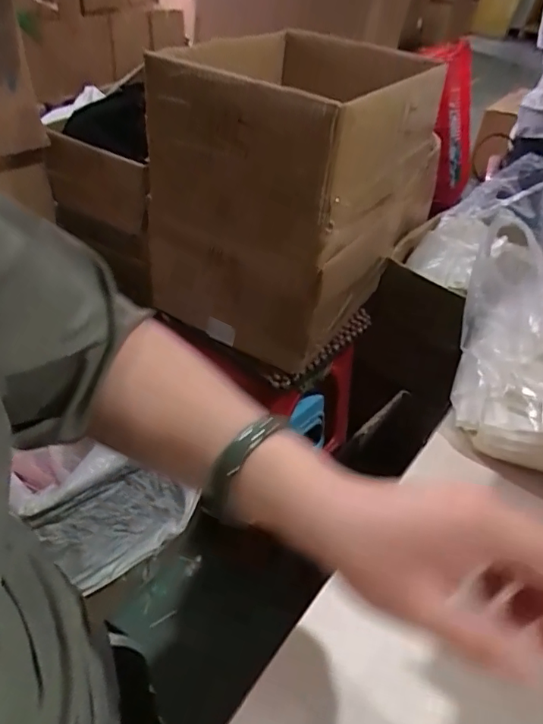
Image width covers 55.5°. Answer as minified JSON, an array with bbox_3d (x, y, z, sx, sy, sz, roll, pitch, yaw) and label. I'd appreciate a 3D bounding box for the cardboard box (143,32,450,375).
[{"bbox_3d":[0.021,-0.263,0.813,0.315,0.366,0.299,30,47,24],"label":"cardboard box"}]

